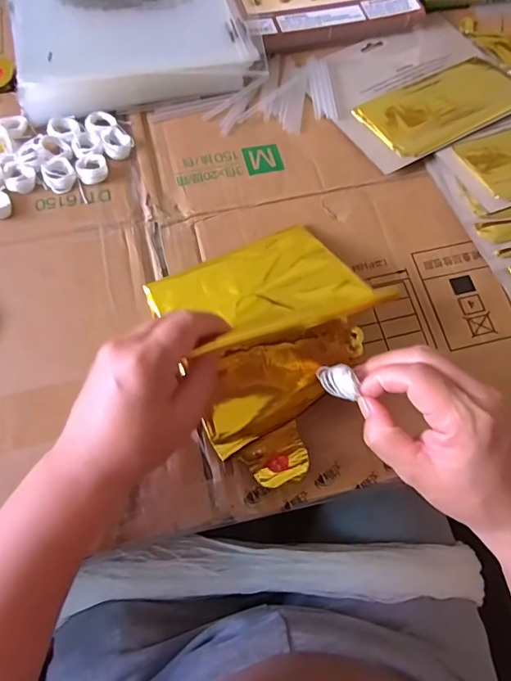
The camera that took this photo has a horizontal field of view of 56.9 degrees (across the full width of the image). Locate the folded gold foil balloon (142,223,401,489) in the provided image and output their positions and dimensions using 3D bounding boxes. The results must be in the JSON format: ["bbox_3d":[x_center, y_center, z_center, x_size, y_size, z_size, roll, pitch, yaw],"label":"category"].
[{"bbox_3d":[0.027,-0.005,0.352,0.166,0.049,0.178,-24,71,-10],"label":"folded gold foil balloon"}]

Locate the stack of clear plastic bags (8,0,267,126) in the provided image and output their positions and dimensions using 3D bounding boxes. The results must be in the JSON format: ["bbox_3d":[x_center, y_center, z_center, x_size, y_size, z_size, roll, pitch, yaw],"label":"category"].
[{"bbox_3d":[-0.127,-0.326,0.469,0.219,0.027,0.221,-14,70,-7],"label":"stack of clear plastic bags"}]

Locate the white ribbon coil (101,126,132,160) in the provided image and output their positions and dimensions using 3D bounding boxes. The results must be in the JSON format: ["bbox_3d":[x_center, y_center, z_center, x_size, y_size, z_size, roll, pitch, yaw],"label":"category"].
[{"bbox_3d":[-0.128,-0.183,0.435,0.025,0.006,0.035,-19,71,-8],"label":"white ribbon coil"}]

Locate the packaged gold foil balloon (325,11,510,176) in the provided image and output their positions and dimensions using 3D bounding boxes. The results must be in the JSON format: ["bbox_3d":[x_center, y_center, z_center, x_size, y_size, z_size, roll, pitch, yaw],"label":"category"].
[{"bbox_3d":[0.157,-0.254,0.457,0.186,0.014,0.160,-27,72,-11],"label":"packaged gold foil balloon"}]

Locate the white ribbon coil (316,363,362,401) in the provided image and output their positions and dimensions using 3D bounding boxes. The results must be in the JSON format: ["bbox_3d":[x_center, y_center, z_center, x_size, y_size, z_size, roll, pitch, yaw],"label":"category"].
[{"bbox_3d":[0.053,0.025,0.295,0.019,0.007,0.028,-33,73,-13],"label":"white ribbon coil"}]

